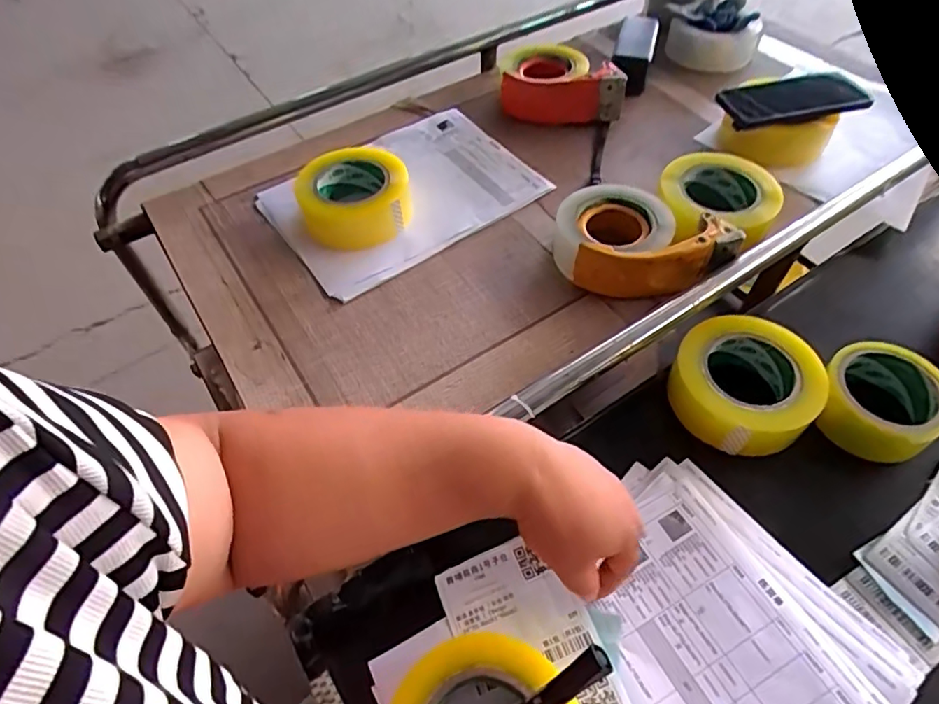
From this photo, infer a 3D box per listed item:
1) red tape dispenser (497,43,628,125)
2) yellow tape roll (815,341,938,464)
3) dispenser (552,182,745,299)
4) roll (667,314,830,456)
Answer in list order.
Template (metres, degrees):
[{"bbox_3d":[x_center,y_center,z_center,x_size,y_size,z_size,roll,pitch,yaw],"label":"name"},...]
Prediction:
[{"bbox_3d":[0.128,-0.376,0.774,0.165,0.058,0.126,7,55,8],"label":"red tape dispenser"},{"bbox_3d":[0.361,0.042,0.495,0.094,0.054,0.097,-1,53,2],"label":"yellow tape roll"},{"bbox_3d":[0.177,-0.117,0.579,0.171,0.054,0.120,0,55,3],"label":"dispenser"},{"bbox_3d":[0.246,0.031,0.504,0.122,0.066,0.104,33,61,24],"label":"roll"}]

